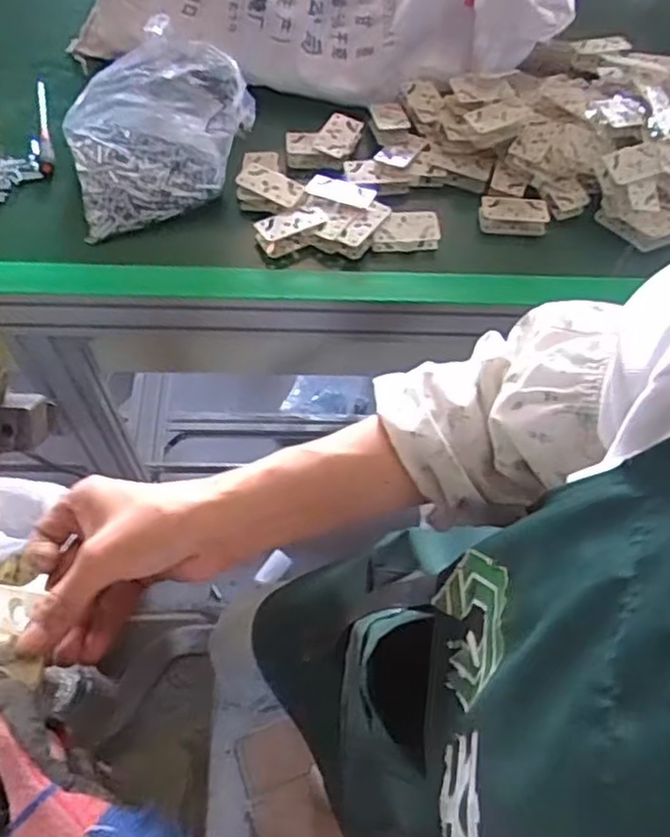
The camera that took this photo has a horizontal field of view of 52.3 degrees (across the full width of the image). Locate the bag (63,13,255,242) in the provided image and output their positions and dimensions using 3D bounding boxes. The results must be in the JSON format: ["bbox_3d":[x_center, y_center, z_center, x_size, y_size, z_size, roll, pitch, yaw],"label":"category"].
[{"bbox_3d":[-0.220,-0.339,0.791,0.225,0.090,0.196,-34,69,-19],"label":"bag"}]

